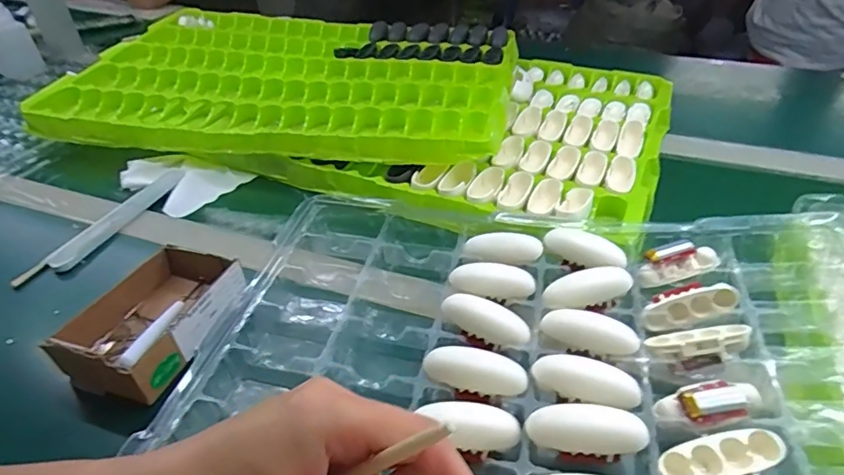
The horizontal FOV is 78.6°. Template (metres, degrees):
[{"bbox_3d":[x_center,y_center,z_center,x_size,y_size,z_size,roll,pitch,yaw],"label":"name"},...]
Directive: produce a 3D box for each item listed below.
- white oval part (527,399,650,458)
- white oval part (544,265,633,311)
[{"bbox_3d":[0.096,0.111,0.302,0.065,0.019,0.022,7,40,9],"label":"white oval part"},{"bbox_3d":[0.126,0.039,0.397,0.065,0.019,0.021,-16,41,8],"label":"white oval part"}]

